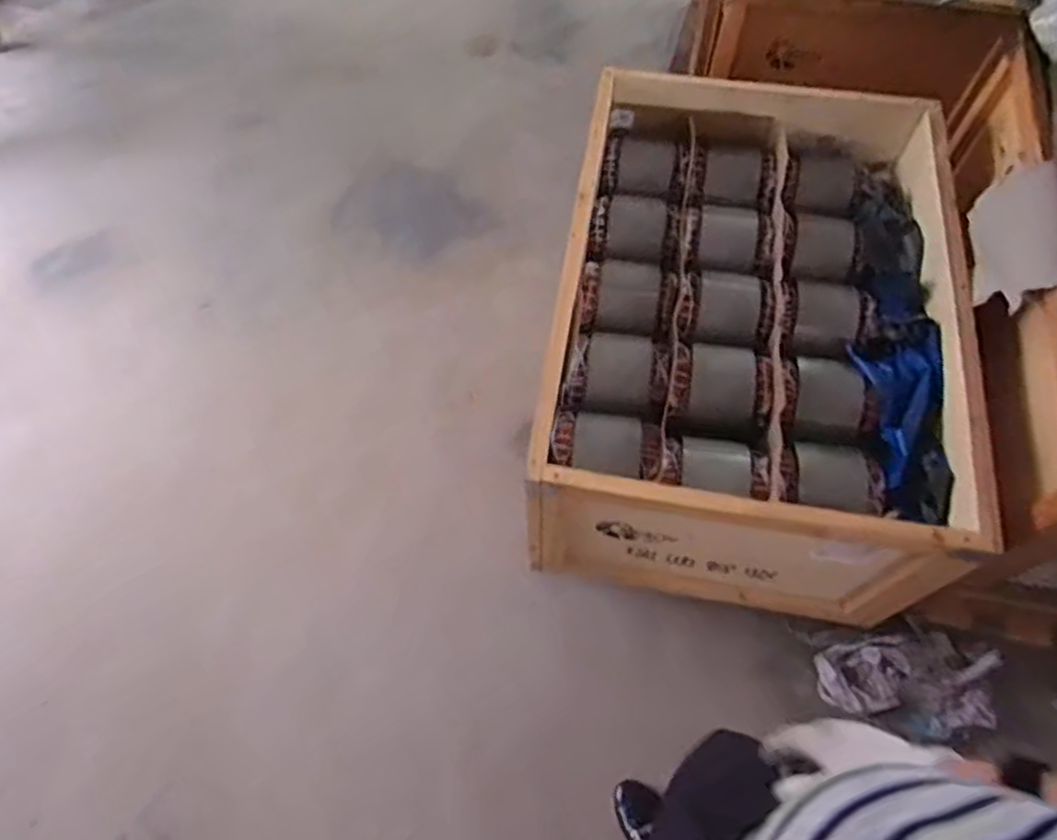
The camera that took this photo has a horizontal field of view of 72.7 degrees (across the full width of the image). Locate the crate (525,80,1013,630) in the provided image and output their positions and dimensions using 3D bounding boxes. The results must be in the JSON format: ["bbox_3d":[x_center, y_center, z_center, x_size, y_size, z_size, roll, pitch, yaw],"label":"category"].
[{"bbox_3d":[0.415,-0.211,1.376,0.668,0.414,1.020,9,63,6],"label":"crate"}]

